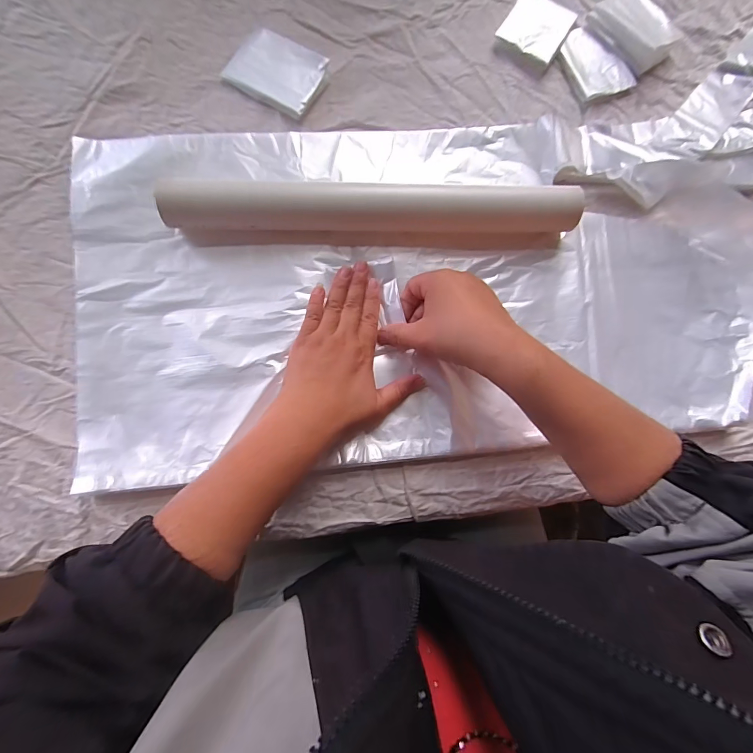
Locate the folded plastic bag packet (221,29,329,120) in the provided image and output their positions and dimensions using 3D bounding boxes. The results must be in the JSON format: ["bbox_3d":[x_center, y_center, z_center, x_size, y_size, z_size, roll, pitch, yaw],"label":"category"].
[{"bbox_3d":[-0.097,-0.299,0.375,0.086,0.013,0.064,27,81,-1],"label":"folded plastic bag packet"}]

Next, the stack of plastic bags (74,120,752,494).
[{"bbox_3d":[0.057,-0.083,0.351,0.617,0.021,0.310,-2,83,-5],"label":"stack of plastic bags"}]

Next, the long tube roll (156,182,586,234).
[{"bbox_3d":[0.002,-0.151,0.341,0.355,0.035,0.036,-1,83,-5],"label":"long tube roll"}]

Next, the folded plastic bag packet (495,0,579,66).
[{"bbox_3d":[0.173,-0.375,0.407,0.064,0.009,0.081,31,81,0],"label":"folded plastic bag packet"}]

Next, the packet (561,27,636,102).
[{"bbox_3d":[0.232,-0.333,0.406,0.060,0.008,0.079,-22,85,-7],"label":"packet"}]

